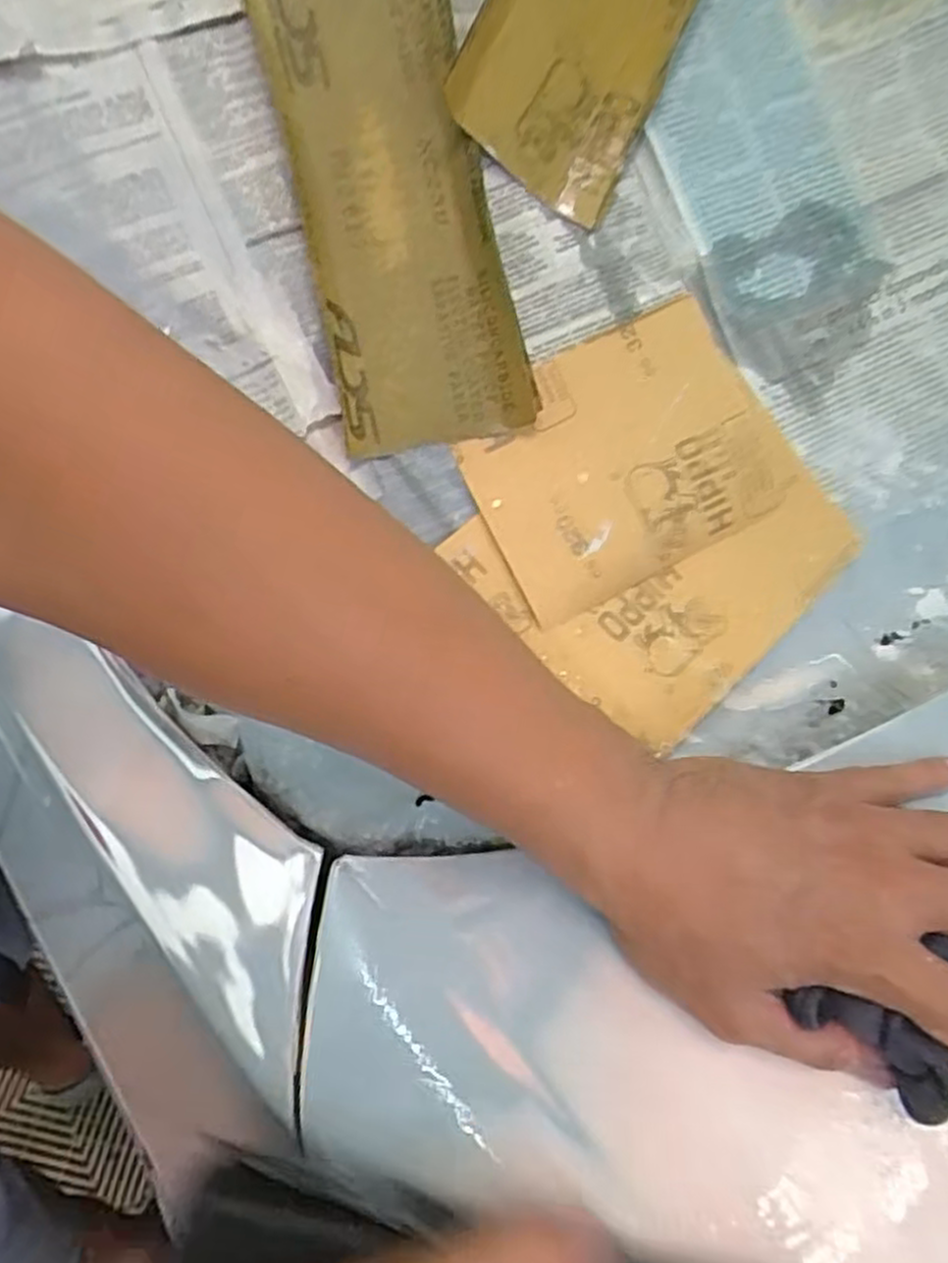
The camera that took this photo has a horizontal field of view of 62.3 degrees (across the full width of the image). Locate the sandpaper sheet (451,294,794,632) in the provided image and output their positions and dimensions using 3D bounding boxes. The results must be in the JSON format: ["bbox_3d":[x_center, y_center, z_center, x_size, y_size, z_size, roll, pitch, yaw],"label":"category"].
[{"bbox_3d":[0.071,-0.083,0.377,0.145,0.011,0.110,-27,91,-7],"label":"sandpaper sheet"}]

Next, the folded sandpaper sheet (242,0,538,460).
[{"bbox_3d":[-0.039,-0.199,0.354,0.083,0.018,0.225,-13,96,-6],"label":"folded sandpaper sheet"}]

